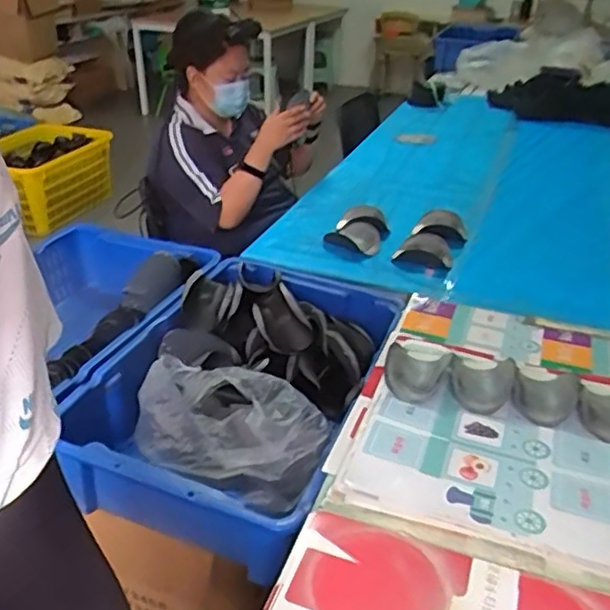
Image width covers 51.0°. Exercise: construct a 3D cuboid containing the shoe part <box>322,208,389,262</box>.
[{"bbox_3d":[0.133,-0.177,1.575,0.141,0.050,0.262,10,32,14],"label":"shoe part"}]

